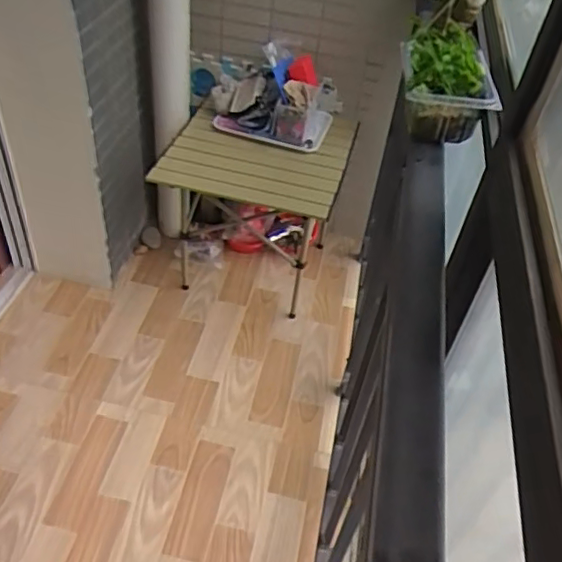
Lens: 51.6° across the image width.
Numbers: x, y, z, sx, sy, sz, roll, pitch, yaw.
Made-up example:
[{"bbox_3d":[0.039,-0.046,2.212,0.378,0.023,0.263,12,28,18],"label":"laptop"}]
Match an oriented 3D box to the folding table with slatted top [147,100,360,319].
[{"bbox_3d":[-0.077,-0.211,1.858,0.498,0.531,0.495,12,45,4],"label":"folding table with slatted top"}]

